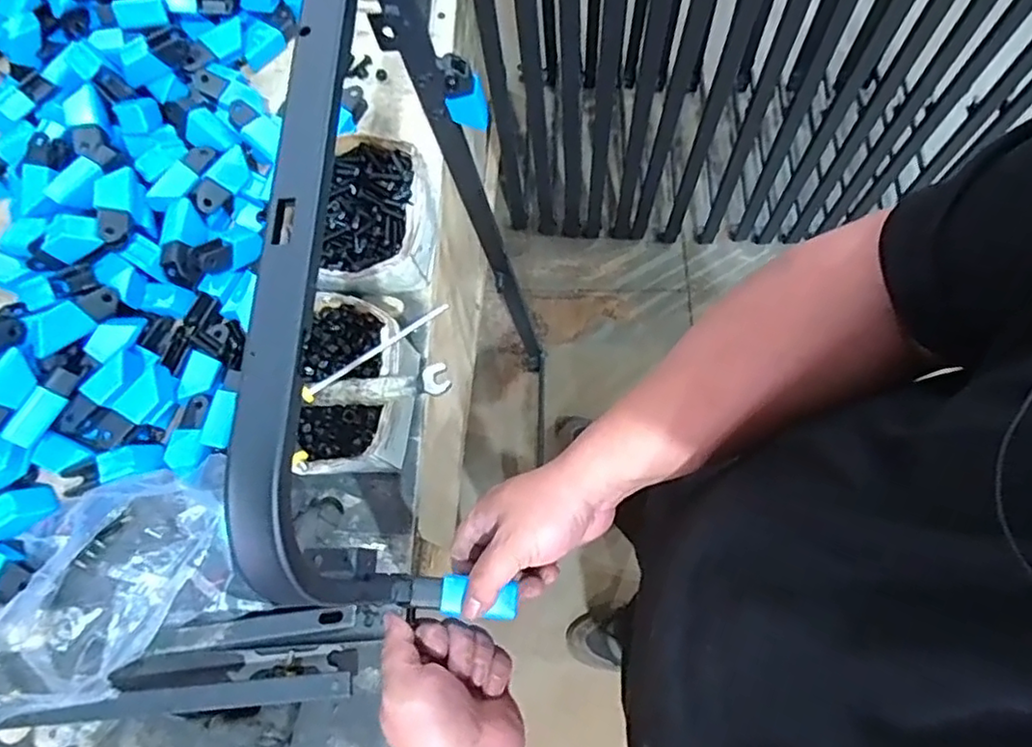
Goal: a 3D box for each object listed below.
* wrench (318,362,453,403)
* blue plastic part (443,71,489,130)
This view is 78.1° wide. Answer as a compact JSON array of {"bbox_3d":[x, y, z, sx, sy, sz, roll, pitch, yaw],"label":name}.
[{"bbox_3d":[-0.116,0.012,0.559,0.118,0.011,0.025,-7,71,14],"label":"wrench"},{"bbox_3d":[-0.050,-0.278,0.657,0.042,0.063,0.018,4,72,1],"label":"blue plastic part"}]

